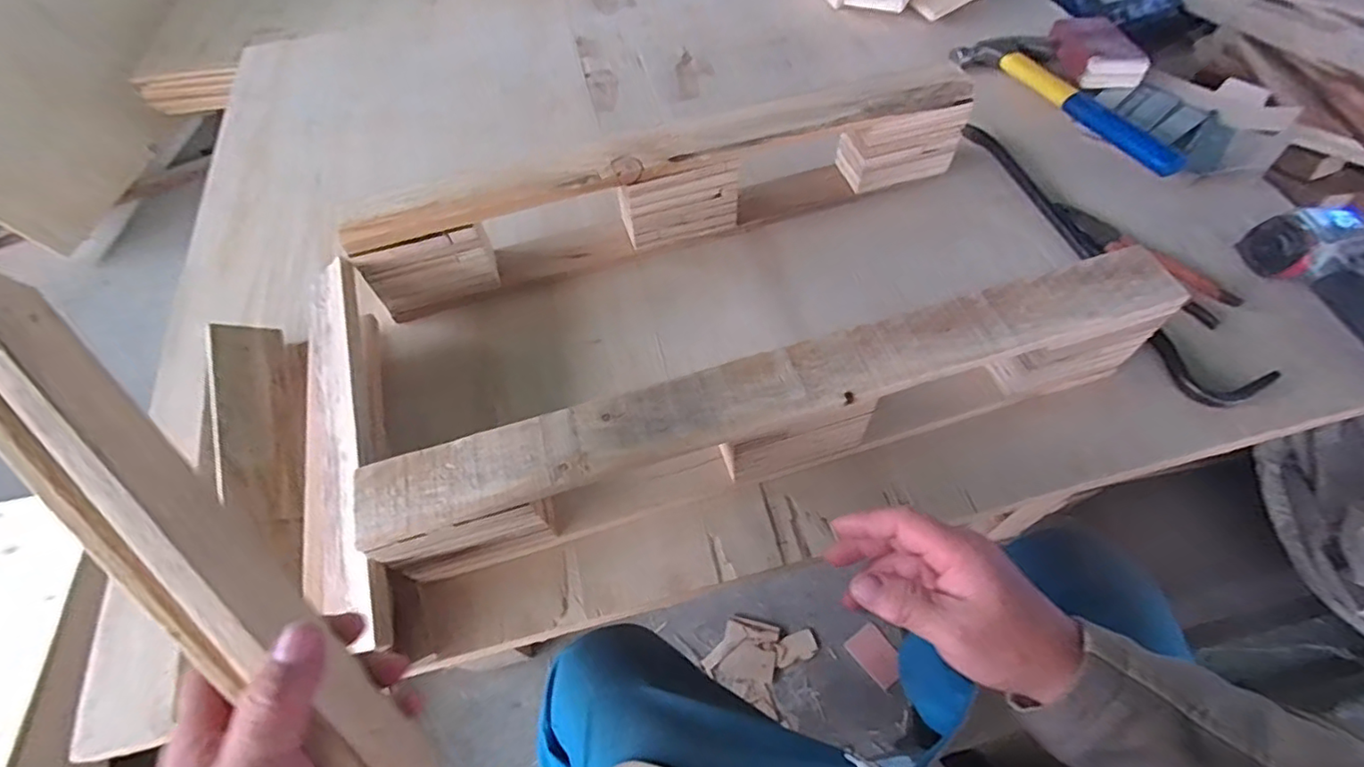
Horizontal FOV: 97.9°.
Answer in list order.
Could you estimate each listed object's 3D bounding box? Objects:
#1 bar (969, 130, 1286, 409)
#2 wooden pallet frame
[{"bbox_3d":[0.437,-0.151,0.648,0.060,0.024,0.422,-20,60,-10],"label":"bar"},{"bbox_3d":[0.001,-0.089,0.571,0.698,0.127,0.414,-19,60,-10],"label":"wooden pallet frame"}]

